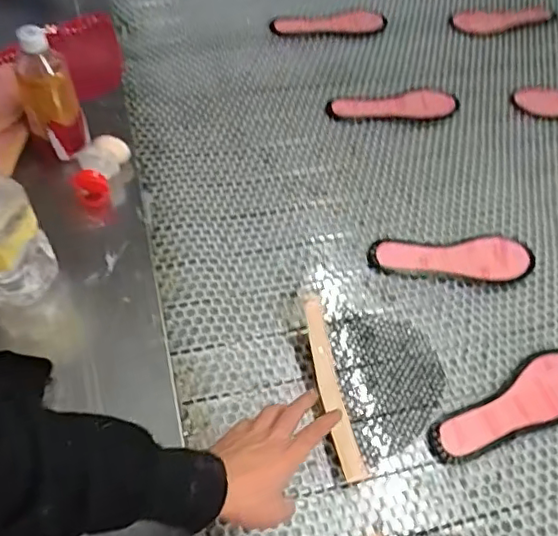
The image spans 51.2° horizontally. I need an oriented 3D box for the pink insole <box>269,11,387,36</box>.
[{"bbox_3d":[0.101,-0.484,1.142,0.232,0.021,0.065,-2,56,-7],"label":"pink insole"}]

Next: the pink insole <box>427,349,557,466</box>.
[{"bbox_3d":[0.287,0.170,0.700,0.235,0.016,0.074,-26,62,-21],"label":"pink insole"}]

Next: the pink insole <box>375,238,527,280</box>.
[{"bbox_3d":[0.247,-0.009,0.822,0.215,0.019,0.067,-2,56,-7],"label":"pink insole"}]

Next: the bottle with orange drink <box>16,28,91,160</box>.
[{"bbox_3d":[-0.307,-0.230,0.782,0.058,0.181,0.062,39,61,20],"label":"bottle with orange drink"}]

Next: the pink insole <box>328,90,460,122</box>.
[{"bbox_3d":[0.199,-0.284,1.019,0.227,0.012,0.071,0,54,0],"label":"pink insole"}]

